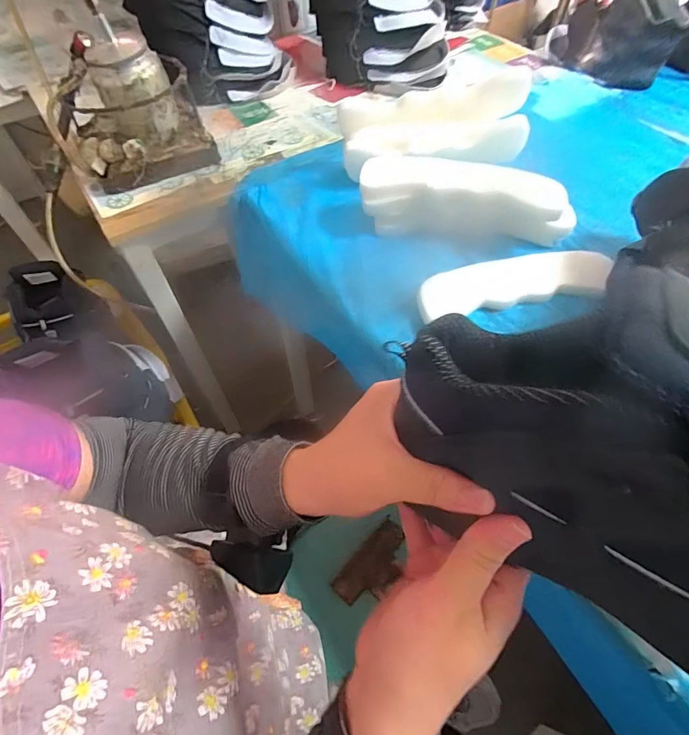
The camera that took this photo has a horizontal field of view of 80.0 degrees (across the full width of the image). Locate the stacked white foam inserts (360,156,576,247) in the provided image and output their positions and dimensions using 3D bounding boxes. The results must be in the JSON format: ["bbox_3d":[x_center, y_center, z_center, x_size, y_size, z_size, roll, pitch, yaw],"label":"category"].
[{"bbox_3d":[0.164,-0.228,0.573,0.286,0.083,0.083,7,58,4],"label":"stacked white foam inserts"}]

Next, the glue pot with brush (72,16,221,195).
[{"bbox_3d":[-0.337,-0.413,0.648,0.206,0.159,0.192,-22,60,-14],"label":"glue pot with brush"}]

